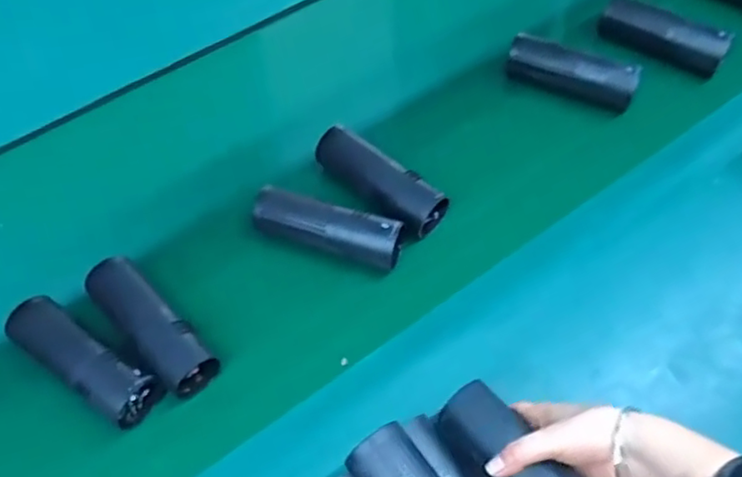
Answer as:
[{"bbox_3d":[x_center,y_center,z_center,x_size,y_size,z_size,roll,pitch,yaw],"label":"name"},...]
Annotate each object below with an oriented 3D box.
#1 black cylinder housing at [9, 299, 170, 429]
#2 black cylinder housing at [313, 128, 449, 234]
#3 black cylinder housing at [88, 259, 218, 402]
[{"bbox_3d":[-0.285,0.118,0.609,0.167,0.047,0.054,31,65,18],"label":"black cylinder housing"},{"bbox_3d":[0.006,-0.066,0.706,0.169,0.041,0.058,34,66,20],"label":"black cylinder housing"},{"bbox_3d":[-0.225,0.083,0.621,0.174,0.045,0.051,40,68,22],"label":"black cylinder housing"}]

